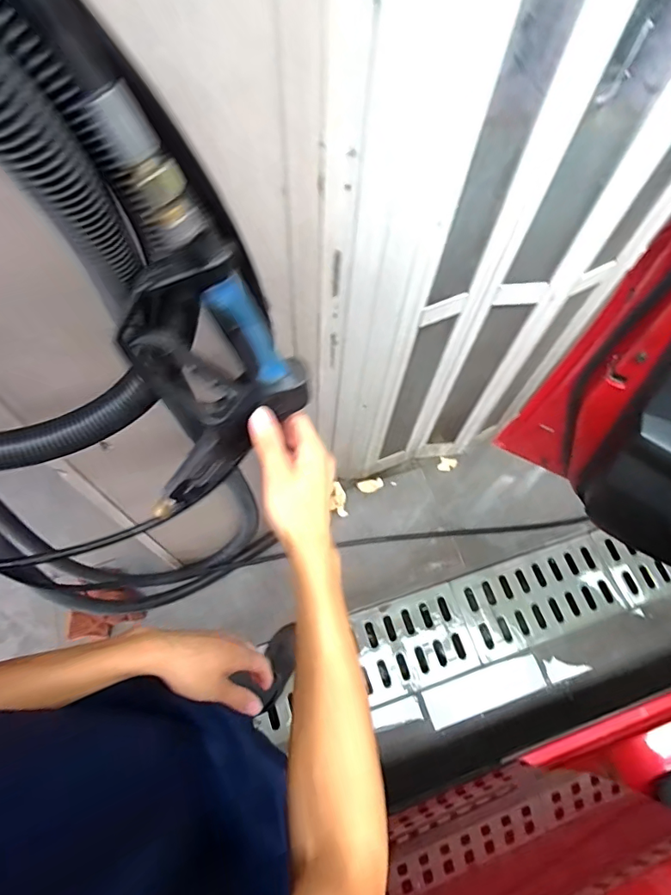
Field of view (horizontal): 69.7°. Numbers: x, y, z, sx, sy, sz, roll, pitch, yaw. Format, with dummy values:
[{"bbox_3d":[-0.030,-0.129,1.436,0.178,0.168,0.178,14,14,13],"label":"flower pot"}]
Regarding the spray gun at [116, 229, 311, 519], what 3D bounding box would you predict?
[{"bbox_3d":[-0.112,-0.042,0.462,0.163,0.359,0.045,4,54,-13],"label":"spray gun"}]

